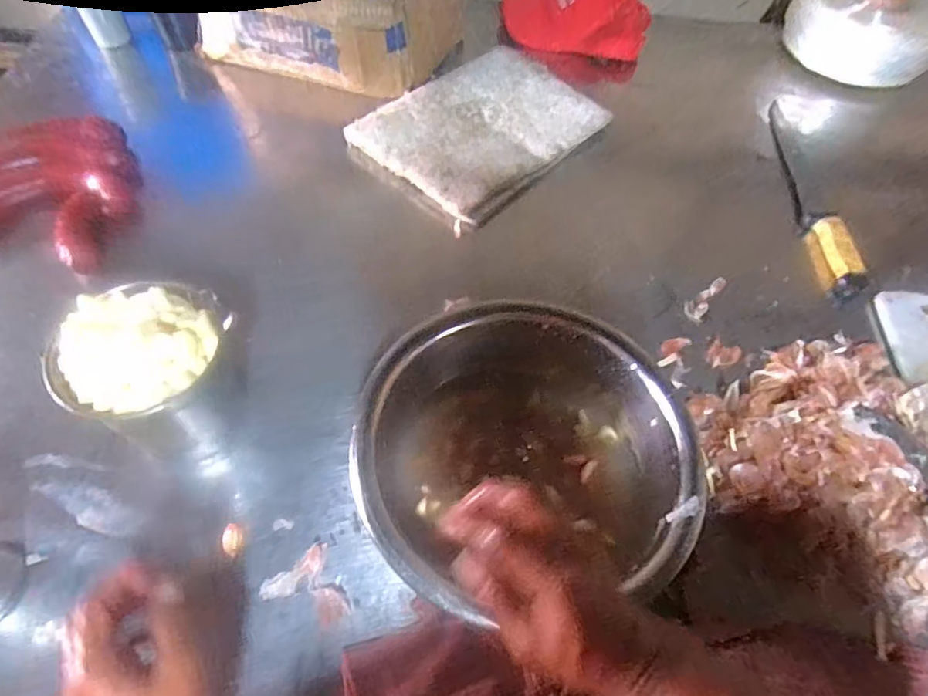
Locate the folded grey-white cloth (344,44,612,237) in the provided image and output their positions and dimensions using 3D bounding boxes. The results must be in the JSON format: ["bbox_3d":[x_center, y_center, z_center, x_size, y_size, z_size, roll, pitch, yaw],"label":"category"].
[{"bbox_3d":[0.030,-0.332,0.831,0.344,0.041,0.256,-38,67,-23],"label":"folded grey-white cloth"}]

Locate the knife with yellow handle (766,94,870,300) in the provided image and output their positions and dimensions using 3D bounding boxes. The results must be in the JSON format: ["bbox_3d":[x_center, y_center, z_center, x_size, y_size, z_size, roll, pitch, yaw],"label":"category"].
[{"bbox_3d":[0.500,-0.244,0.819,0.046,0.040,0.395,1,57,-4],"label":"knife with yellow handle"}]

